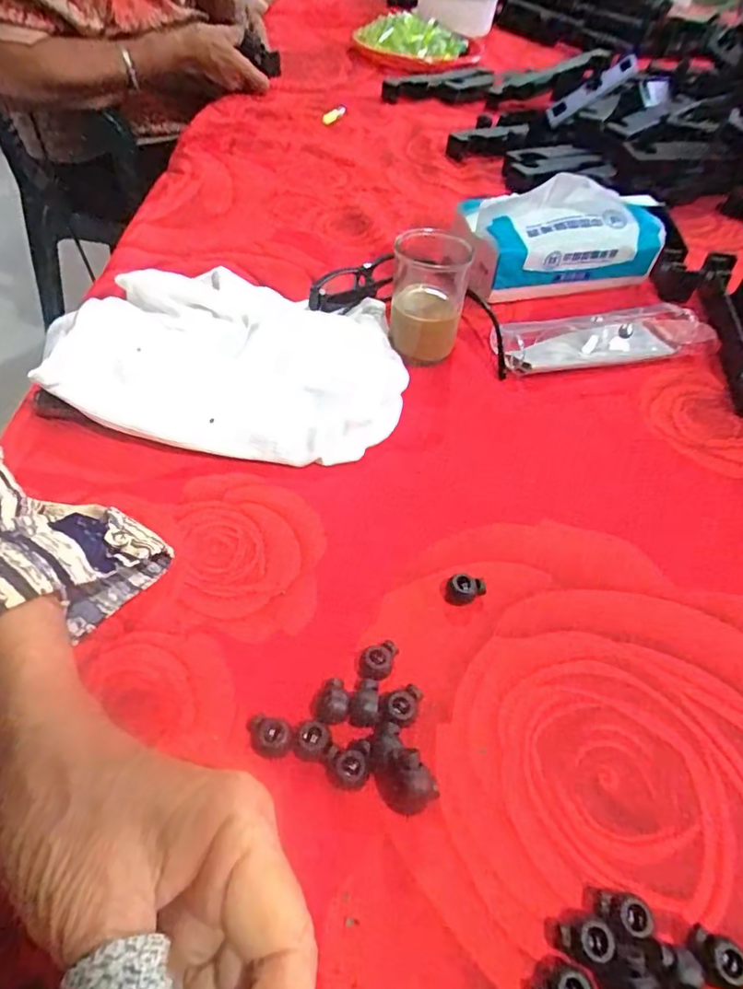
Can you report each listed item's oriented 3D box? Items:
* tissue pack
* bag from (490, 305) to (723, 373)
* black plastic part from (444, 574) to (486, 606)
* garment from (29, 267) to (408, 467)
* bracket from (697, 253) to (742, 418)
[{"bbox_3d":[0.156,-0.221,0.479,0.170,0.075,0.079,-8,50,-10],"label":"tissue pack"},{"bbox_3d":[0.177,-0.122,0.432,0.162,0.025,0.050,-8,50,-10],"label":"bag"},{"bbox_3d":[0.048,0.048,0.288,0.020,0.013,0.012,3,49,0],"label":"black plastic part"},{"bbox_3d":[-0.099,-0.099,0.386,0.246,0.038,0.172,13,50,8],"label":"garment"},{"bbox_3d":[0.288,-0.130,0.441,0.035,0.033,0.180,10,50,6],"label":"bracket"}]

